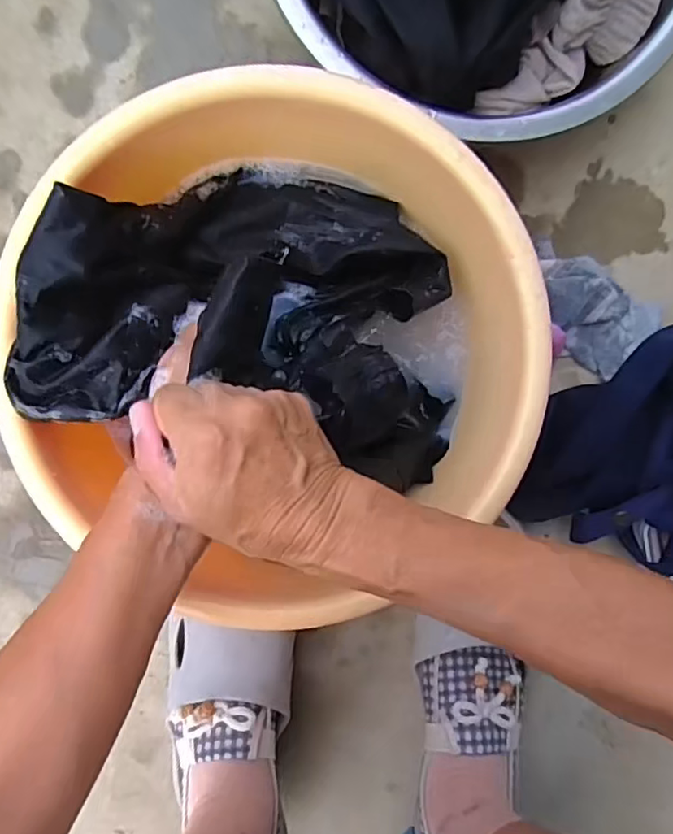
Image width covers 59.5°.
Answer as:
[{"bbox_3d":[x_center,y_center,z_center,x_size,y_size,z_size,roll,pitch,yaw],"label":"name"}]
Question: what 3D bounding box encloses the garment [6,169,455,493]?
[{"bbox_3d":[-0.043,-0.079,0.404,0.295,0.142,0.201,11,94,-4],"label":"garment"}]

